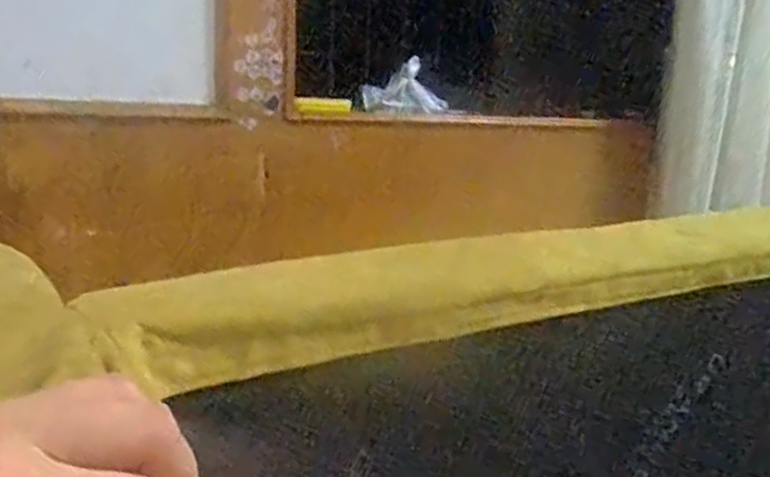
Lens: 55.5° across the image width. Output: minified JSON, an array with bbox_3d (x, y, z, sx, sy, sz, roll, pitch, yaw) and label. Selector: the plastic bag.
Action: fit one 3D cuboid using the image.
[{"bbox_3d":[0.038,-0.278,1.392,0.165,0.117,0.039,1,10,-5],"label":"plastic bag"}]

